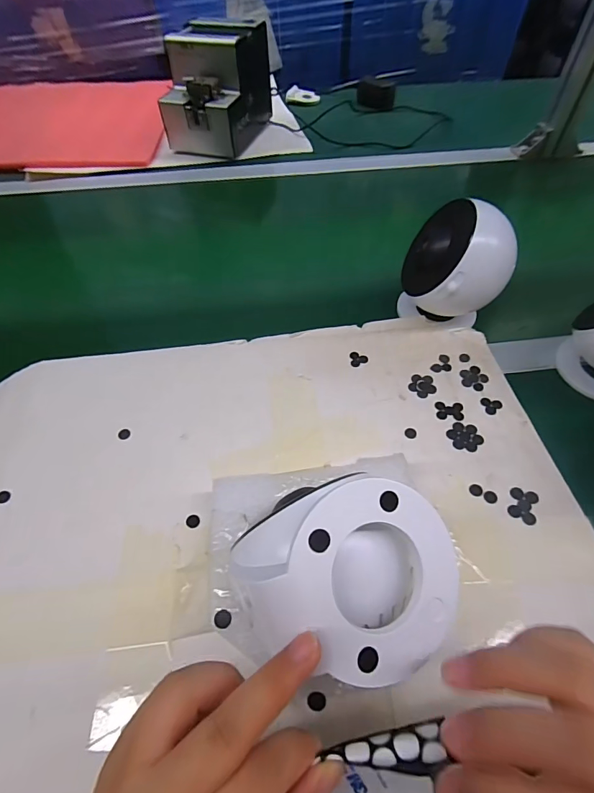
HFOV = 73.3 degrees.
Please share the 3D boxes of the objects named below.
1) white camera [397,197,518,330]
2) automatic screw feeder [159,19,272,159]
[{"bbox_3d":[0.153,-0.133,0.404,0.082,0.114,0.092,-19,56,-13],"label":"white camera"},{"bbox_3d":[-0.134,-0.526,0.681,0.126,0.140,0.179,16,56,11],"label":"automatic screw feeder"}]

